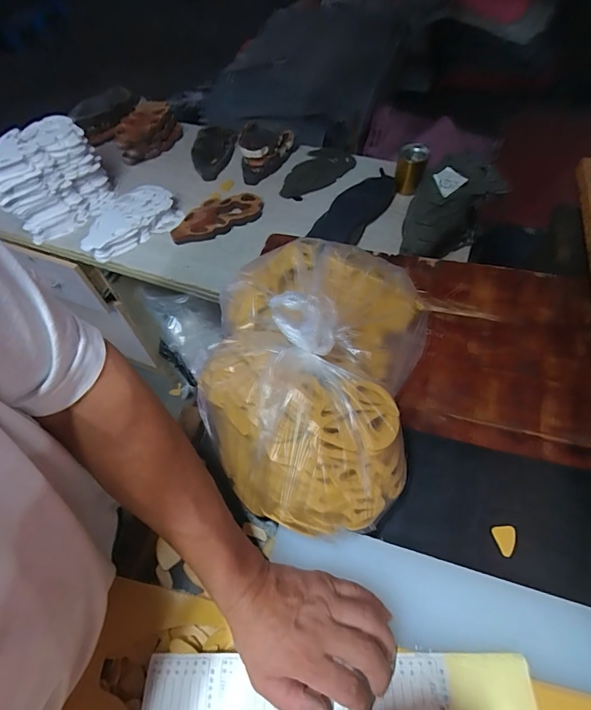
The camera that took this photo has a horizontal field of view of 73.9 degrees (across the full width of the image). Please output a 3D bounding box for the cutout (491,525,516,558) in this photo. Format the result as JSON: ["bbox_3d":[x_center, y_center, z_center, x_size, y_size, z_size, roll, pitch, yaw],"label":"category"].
[{"bbox_3d":[0.235,0.205,0.435,0.023,0.005,0.030,-12,58,-4],"label":"cutout"}]

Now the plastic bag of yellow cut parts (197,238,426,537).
[{"bbox_3d":[0.012,0.002,0.494,0.280,0.131,0.383,12,60,11],"label":"plastic bag of yellow cut parts"}]

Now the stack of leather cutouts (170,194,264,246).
[{"bbox_3d":[-0.188,-0.327,0.937,0.222,0.026,0.118,-30,61,-15],"label":"stack of leather cutouts"}]

